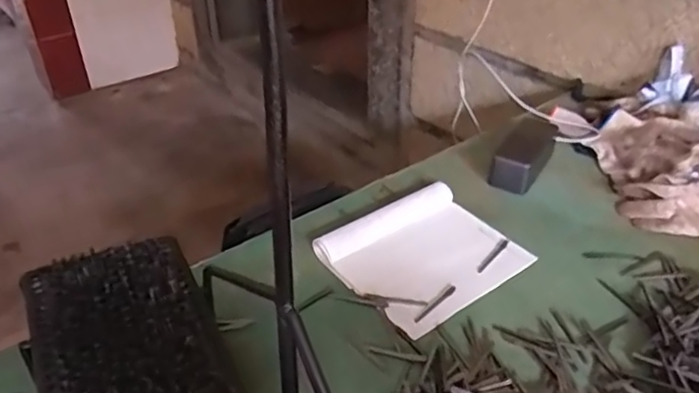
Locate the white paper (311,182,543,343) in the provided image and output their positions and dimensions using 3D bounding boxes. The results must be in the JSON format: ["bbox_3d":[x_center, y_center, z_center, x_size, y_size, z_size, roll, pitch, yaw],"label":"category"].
[{"bbox_3d":[0.086,0.061,0.678,0.191,0.024,0.161,-23,40,-30],"label":"white paper"}]

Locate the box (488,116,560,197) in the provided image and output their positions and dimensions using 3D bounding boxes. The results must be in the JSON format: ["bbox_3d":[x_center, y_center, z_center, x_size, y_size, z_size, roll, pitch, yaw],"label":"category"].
[{"bbox_3d":[0.243,-0.059,0.838,0.056,0.052,0.134,20,39,27],"label":"box"}]

